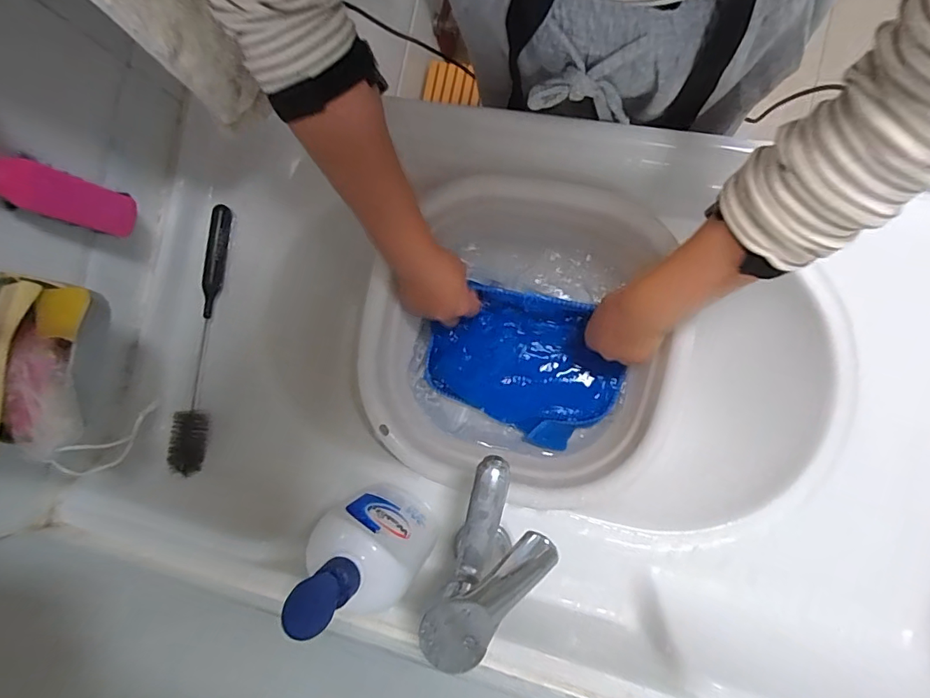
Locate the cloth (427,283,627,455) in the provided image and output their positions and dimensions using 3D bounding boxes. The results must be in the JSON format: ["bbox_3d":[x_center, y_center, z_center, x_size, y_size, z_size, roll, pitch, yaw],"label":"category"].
[{"bbox_3d":[0.064,0.018,0.554,0.211,0.036,0.156,13,78,4],"label":"cloth"}]

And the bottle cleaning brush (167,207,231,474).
[{"bbox_3d":[-0.286,-0.013,0.528,0.033,0.040,0.289,5,77,3],"label":"bottle cleaning brush"}]

